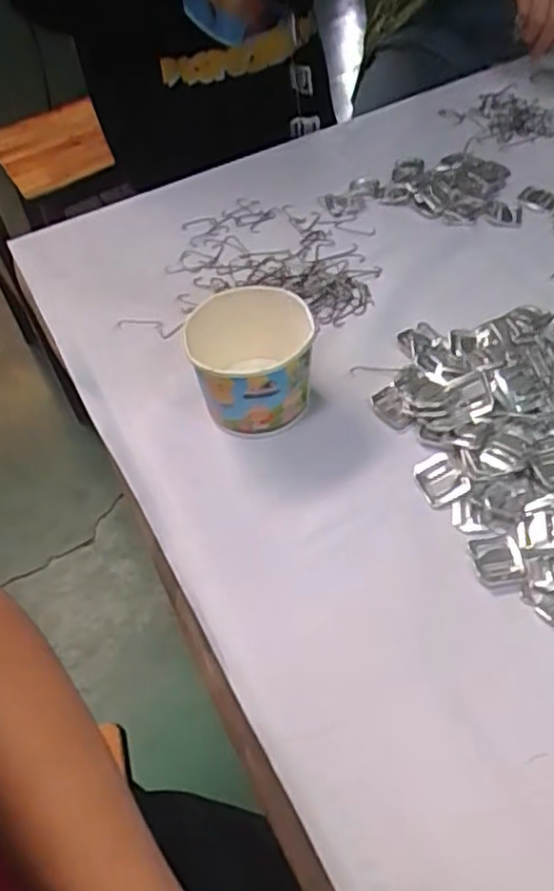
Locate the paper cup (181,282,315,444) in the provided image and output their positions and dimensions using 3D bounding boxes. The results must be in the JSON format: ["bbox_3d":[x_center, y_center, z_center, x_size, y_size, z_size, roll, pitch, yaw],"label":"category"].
[{"bbox_3d":[-0.018,-0.065,0.526,0.086,0.077,0.092,-3,49,4],"label":"paper cup"}]

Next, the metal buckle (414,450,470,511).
[{"bbox_3d":[0.111,0.023,0.484,0.029,0.011,0.037,-20,50,-10],"label":"metal buckle"}]

